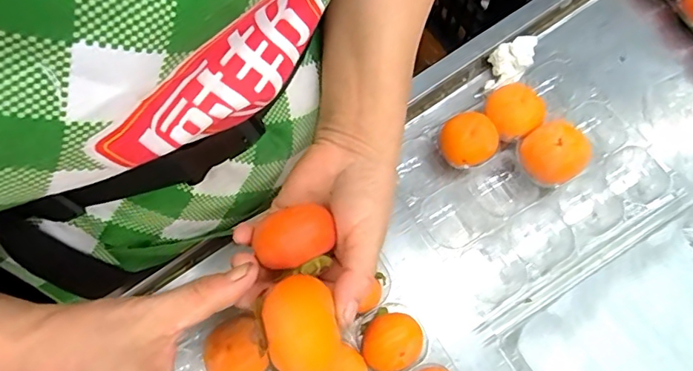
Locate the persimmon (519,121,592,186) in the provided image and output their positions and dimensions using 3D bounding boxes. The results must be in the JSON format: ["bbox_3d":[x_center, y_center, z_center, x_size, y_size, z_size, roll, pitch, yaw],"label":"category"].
[{"bbox_3d":[0.182,-0.024,0.437,0.050,0.049,0.053,-31,71,-12],"label":"persimmon"}]

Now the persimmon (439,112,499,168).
[{"bbox_3d":[0.110,-0.038,0.449,0.048,0.040,0.048,0,68,0],"label":"persimmon"}]

